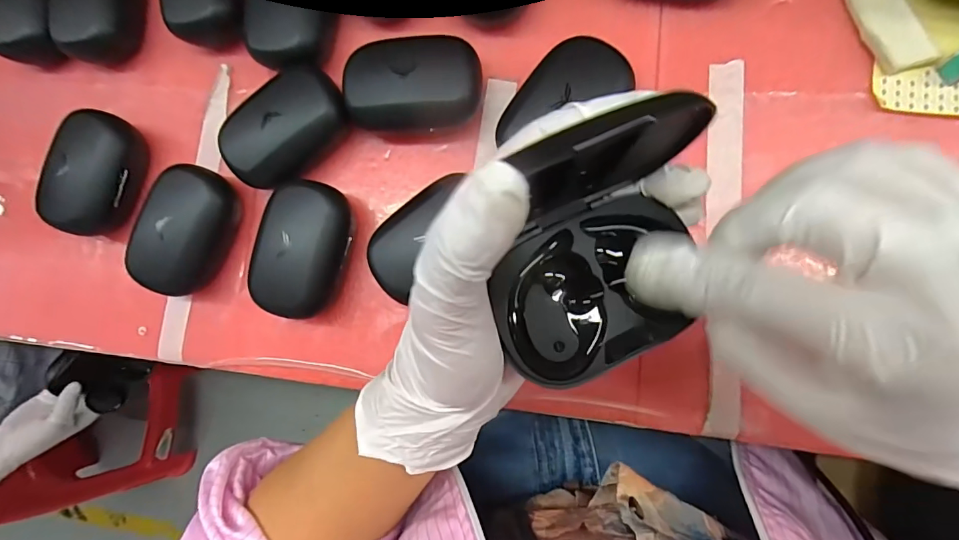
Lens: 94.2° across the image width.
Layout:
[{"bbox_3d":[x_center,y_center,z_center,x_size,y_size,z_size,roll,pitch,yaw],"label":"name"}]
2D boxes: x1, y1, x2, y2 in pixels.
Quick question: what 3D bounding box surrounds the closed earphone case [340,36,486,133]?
[{"bbox_3d":[-0.040,-0.113,0.281,0.081,0.038,0.053,-4,85,9],"label":"closed earphone case"}]

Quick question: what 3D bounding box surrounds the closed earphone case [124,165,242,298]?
[{"bbox_3d":[-0.199,-0.027,0.302,0.050,0.038,0.086,29,90,10],"label":"closed earphone case"}]

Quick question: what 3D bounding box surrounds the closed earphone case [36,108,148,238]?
[{"bbox_3d":[-0.270,-0.067,0.316,0.054,0.039,0.086,18,88,10],"label":"closed earphone case"}]

